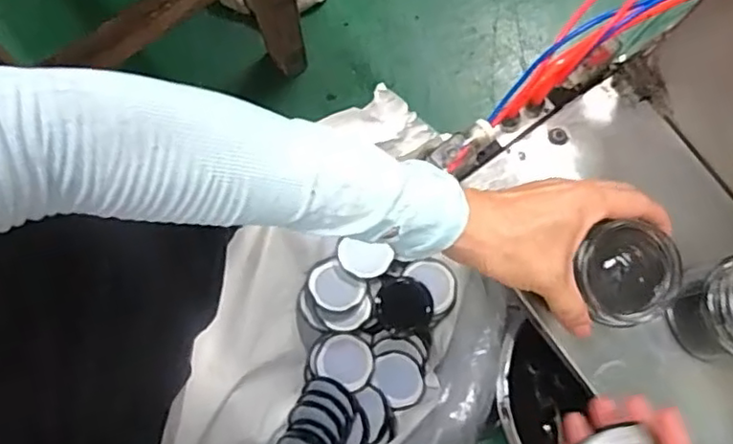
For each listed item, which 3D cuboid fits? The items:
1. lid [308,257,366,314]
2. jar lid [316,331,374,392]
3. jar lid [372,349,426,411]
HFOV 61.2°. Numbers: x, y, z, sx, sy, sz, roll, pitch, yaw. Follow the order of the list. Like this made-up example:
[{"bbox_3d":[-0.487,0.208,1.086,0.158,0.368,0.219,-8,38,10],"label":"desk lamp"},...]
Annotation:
[{"bbox_3d":[-0.035,0.074,0.687,0.061,0.007,0.054,37,63,8],"label":"lid"},{"bbox_3d":[-0.021,0.153,0.690,0.062,0.012,0.056,25,79,4],"label":"jar lid"},{"bbox_3d":[0.037,0.171,0.676,0.052,0.010,0.061,-38,82,-8],"label":"jar lid"}]

